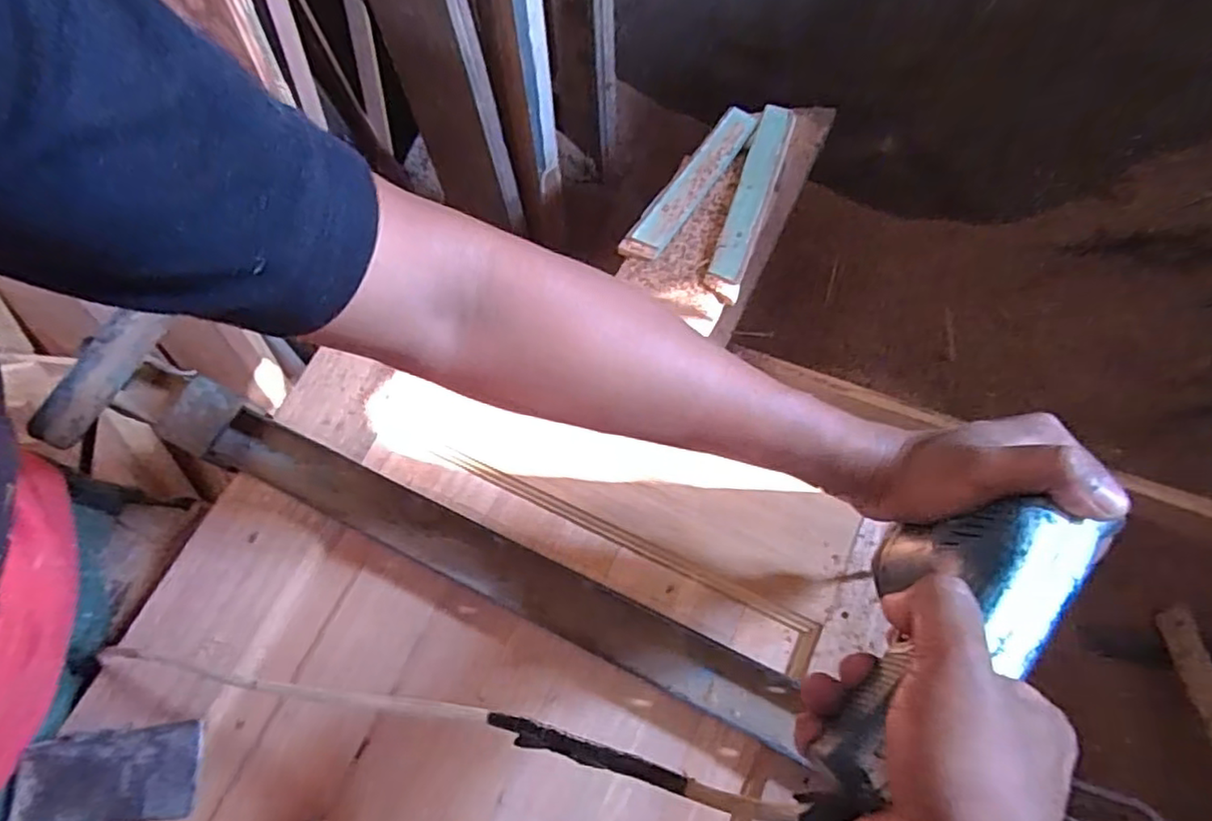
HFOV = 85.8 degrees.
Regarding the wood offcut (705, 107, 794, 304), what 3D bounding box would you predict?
[{"bbox_3d":[0.176,-0.257,0.791,0.044,0.033,0.296,18,73,7],"label":"wood offcut"}]

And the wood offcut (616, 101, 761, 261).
[{"bbox_3d":[0.105,-0.277,0.783,0.044,0.032,0.251,34,76,12],"label":"wood offcut"}]

